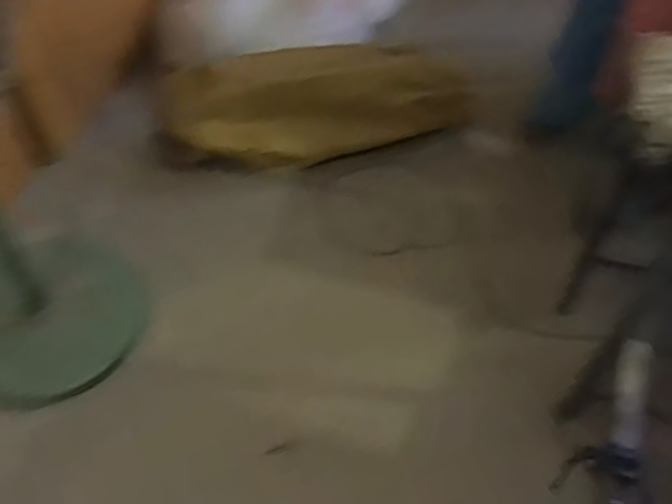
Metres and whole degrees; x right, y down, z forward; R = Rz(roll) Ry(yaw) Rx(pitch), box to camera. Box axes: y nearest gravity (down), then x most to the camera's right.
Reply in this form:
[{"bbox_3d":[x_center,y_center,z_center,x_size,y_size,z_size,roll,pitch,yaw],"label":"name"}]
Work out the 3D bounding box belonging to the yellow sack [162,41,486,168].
[{"bbox_3d":[-0.053,-0.368,1.788,0.792,0.223,0.190,0,53,0],"label":"yellow sack"}]

